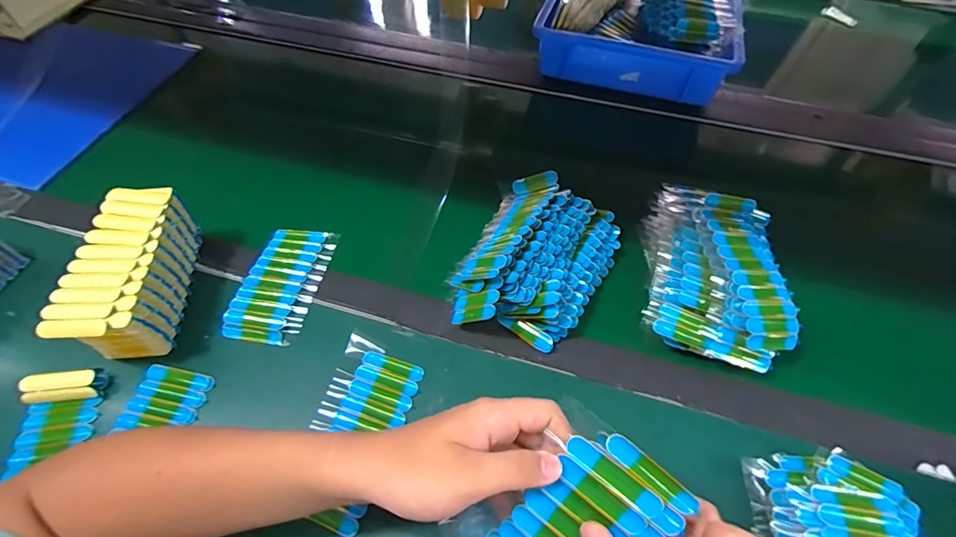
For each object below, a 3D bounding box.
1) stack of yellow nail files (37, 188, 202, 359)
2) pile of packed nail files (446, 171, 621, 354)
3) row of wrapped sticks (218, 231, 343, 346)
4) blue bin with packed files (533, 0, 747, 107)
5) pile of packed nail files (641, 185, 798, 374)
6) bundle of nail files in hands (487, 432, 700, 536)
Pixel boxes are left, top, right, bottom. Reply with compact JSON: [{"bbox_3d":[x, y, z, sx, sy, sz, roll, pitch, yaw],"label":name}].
[{"bbox_3d":[-0.340,0.010,0.452,0.080,0.092,0.155,-1,56,-1],"label":"stack of yellow nail files"},{"bbox_3d":[0.059,-0.012,0.482,0.144,0.070,0.196,26,60,16],"label":"pile of packed nail files"},{"bbox_3d":[-0.213,0.013,0.495,0.079,0.016,0.145,8,56,5],"label":"row of wrapped sticks"},{"bbox_3d":[0.270,-0.430,0.741,0.289,0.091,0.337,15,57,9],"label":"blue bin with packed files"},{"bbox_3d":[0.245,0.006,0.465,0.132,0.076,0.188,11,56,7],"label":"pile of packed nail files"},{"bbox_3d":[0.047,0.191,0.296,0.095,0.199,0.034,30,19,18],"label":"bundle of nail files in hands"}]

